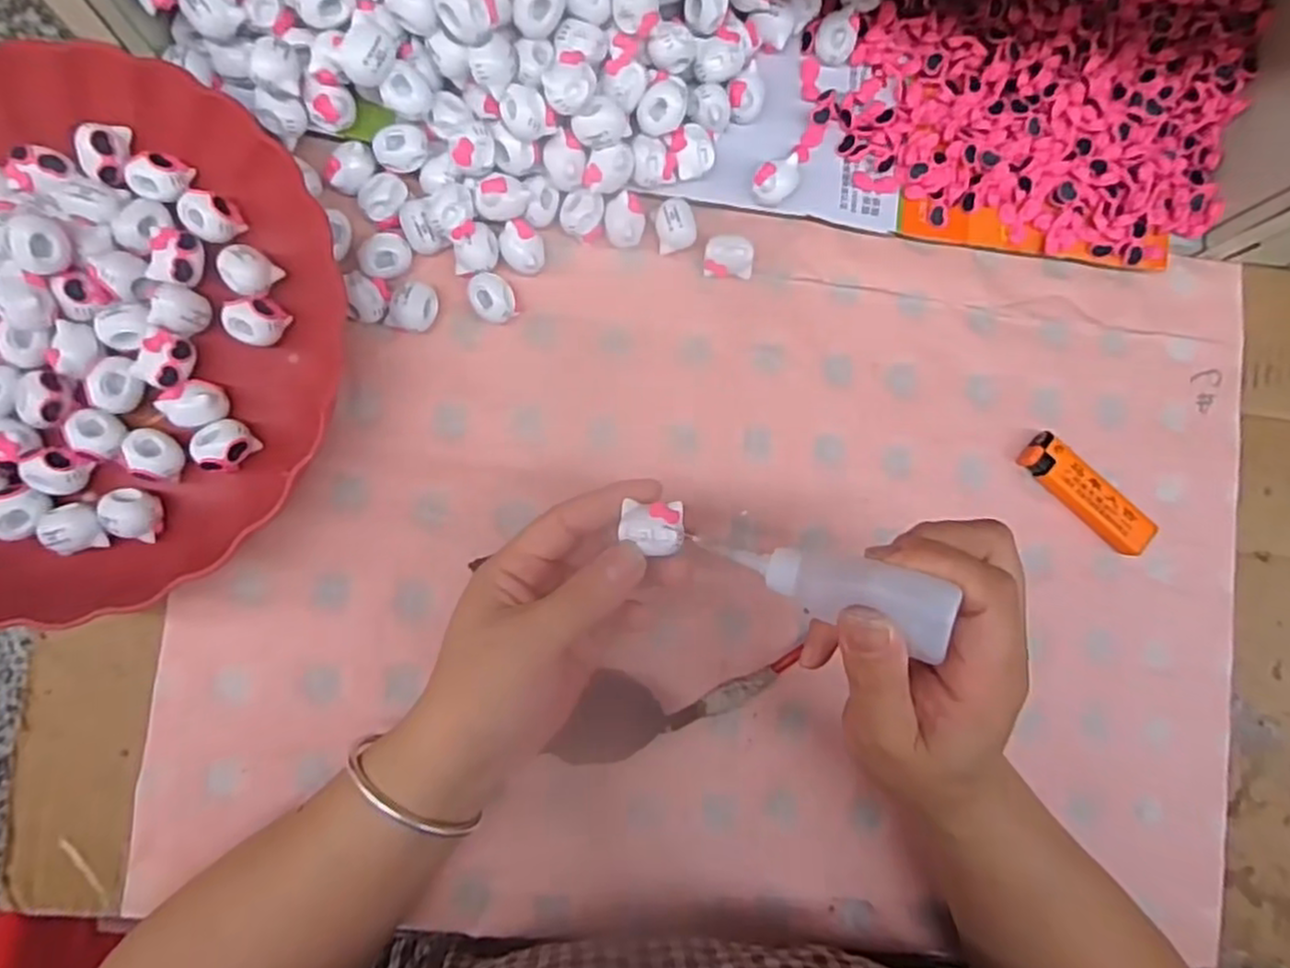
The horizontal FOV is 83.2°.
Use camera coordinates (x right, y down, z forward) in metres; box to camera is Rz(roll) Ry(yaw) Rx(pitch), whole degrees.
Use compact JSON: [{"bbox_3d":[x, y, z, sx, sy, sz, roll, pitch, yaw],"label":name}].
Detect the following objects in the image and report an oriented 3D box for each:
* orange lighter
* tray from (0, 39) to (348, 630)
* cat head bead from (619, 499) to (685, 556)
[{"bbox_3d":[0.244,0.006,0.400,0.083,0.011,0.025,42,85,0],"label":"orange lighter"},{"bbox_3d":[-0.260,-0.069,0.326,0.226,0.048,0.239,23,85,-1],"label":"tray"},{"bbox_3d":[0.003,0.017,0.283,0.023,0.009,0.021,4,86,-6],"label":"cat head bead"}]

